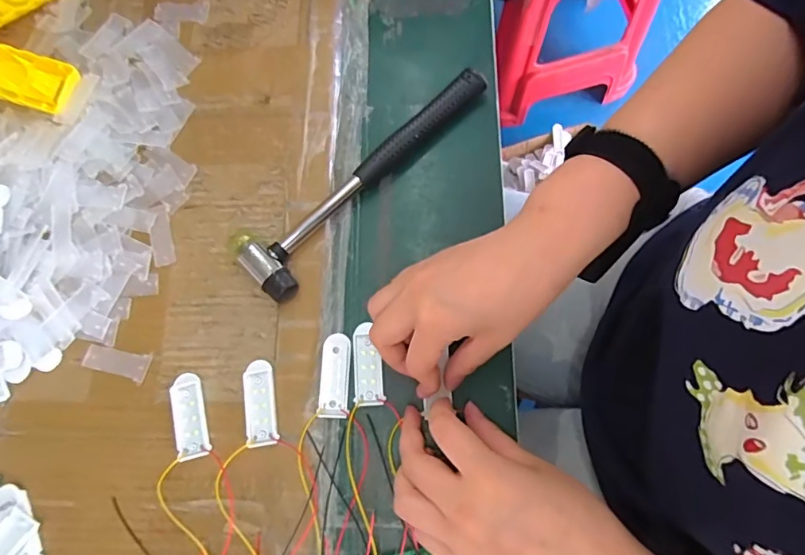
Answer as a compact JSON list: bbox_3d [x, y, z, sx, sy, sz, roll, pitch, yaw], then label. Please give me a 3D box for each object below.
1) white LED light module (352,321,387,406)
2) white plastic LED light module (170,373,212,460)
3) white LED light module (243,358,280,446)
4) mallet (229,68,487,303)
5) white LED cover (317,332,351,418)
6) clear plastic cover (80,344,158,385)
[{"bbox_3d":[-0.025,0.061,0.352,0.021,0.004,0.056,-2,76,0],"label":"white LED light module"},{"bbox_3d":[-0.149,0.096,0.344,0.021,0.008,0.056,-17,76,-3],"label":"white plastic LED light module"},{"bbox_3d":[-0.100,0.087,0.346,0.020,0.005,0.056,-10,76,-2],"label":"white LED light module"},{"bbox_3d":[-0.034,-0.086,0.382,0.063,0.021,0.233,40,80,10],"label":"mallet"},{"bbox_3d":[-0.048,0.069,0.350,0.020,0.004,0.057,-1,76,1],"label":"white LED cover"},{"bbox_3d":[-0.206,0.061,0.356,0.047,0.004,0.020,13,76,4],"label":"clear plastic cover"}]

